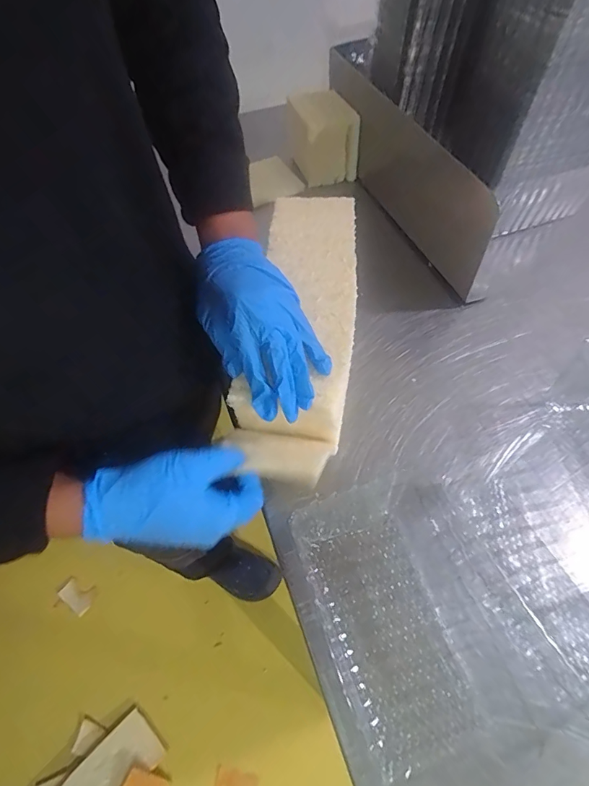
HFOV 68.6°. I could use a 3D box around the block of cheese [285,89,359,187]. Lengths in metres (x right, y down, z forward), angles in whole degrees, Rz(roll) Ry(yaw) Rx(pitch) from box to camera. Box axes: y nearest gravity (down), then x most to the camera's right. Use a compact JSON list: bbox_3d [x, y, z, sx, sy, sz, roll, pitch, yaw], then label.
[{"bbox_3d":[0.043,-0.409,0.699,0.095,0.103,0.116,-17,58,-10],"label":"block of cheese"}]

